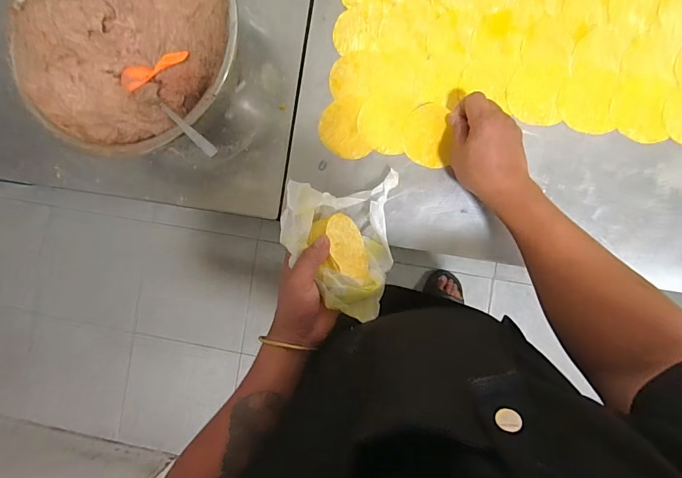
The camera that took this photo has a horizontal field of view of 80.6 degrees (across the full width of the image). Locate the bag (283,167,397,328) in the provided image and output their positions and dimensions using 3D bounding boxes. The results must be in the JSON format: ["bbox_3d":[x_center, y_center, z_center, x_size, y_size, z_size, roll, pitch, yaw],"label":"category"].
[{"bbox_3d":[0.000,0.004,0.478,0.117,0.142,0.166,4,92,6],"label":"bag"}]

